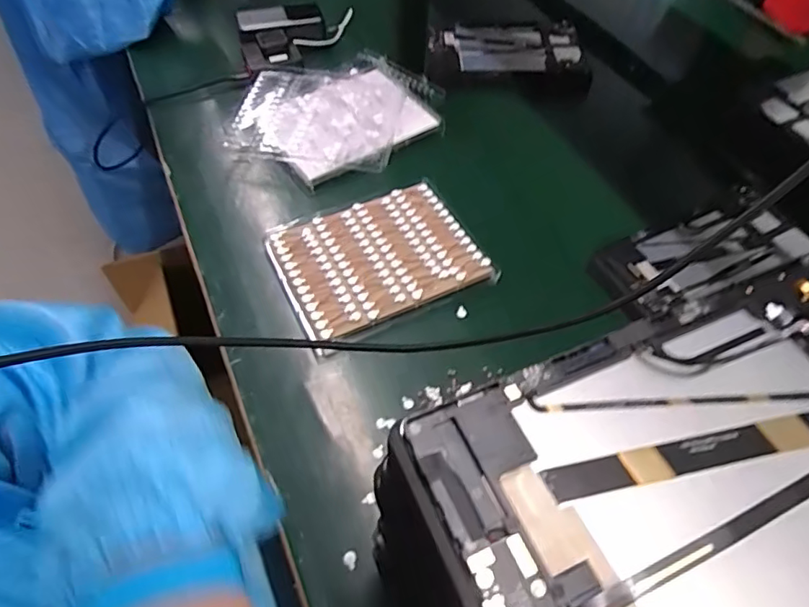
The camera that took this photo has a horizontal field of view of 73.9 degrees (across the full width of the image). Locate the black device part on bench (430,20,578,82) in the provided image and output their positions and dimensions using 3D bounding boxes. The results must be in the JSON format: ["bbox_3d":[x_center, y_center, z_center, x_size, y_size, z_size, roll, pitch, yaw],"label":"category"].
[{"bbox_3d":[0.157,-0.401,0.838,0.243,0.018,0.134,-3,56,-5],"label":"black device part on bench"}]

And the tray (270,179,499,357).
[{"bbox_3d":[-0.028,-0.053,0.580,0.206,0.010,0.162,-23,59,-14],"label":"tray"}]

